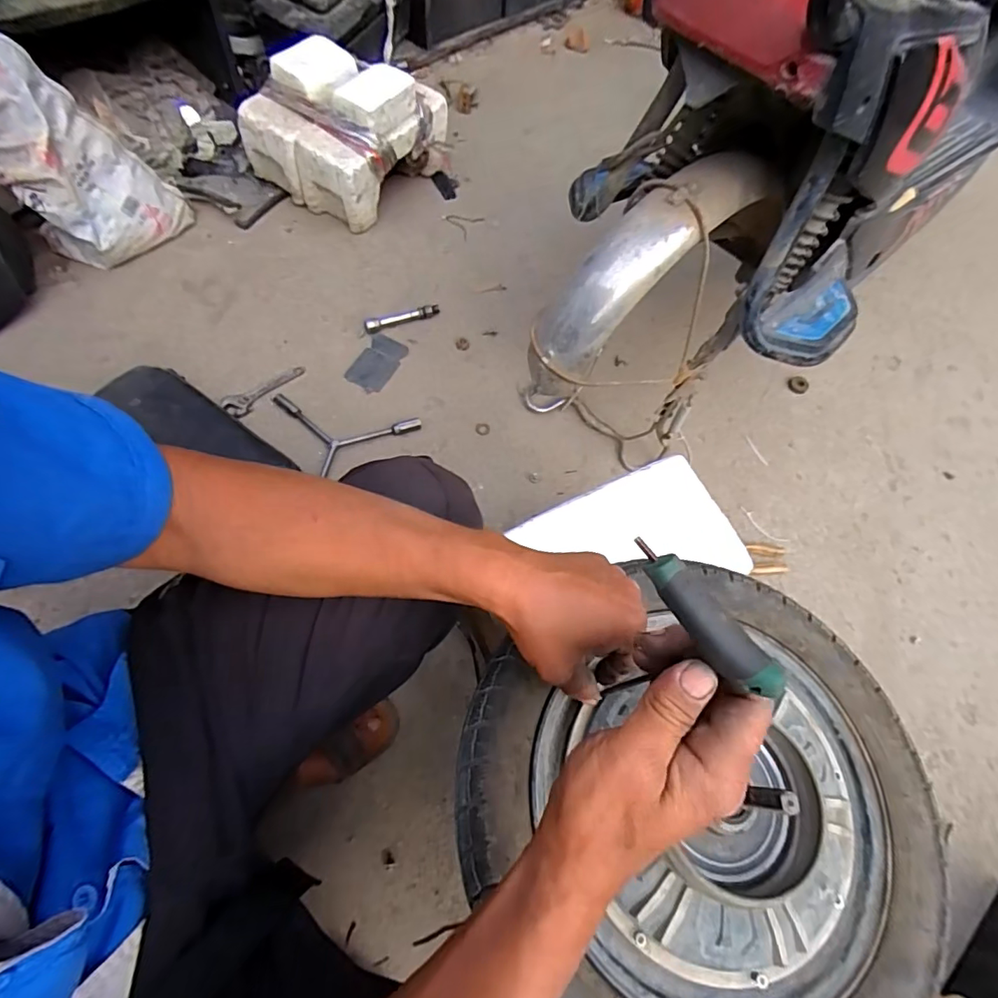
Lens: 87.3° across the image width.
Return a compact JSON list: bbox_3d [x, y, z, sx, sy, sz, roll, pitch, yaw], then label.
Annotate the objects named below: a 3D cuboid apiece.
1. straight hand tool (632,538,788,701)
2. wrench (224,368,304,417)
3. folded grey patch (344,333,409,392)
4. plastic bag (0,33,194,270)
[{"bbox_3d":[0.096,0.057,0.247,0.017,0.020,0.087,-36,80,-18],"label":"straight hand tool"},{"bbox_3d":[-0.397,-0.188,0.892,0.145,0.013,0.040,-39,73,-23],"label":"wrench"},{"bbox_3d":[-0.217,-0.244,0.939,0.072,0.009,0.117,26,65,3],"label":"folded grey patch"},{"bbox_3d":[-0.712,-0.566,0.844,0.134,0.358,0.300,39,65,13],"label":"plastic bag"}]

